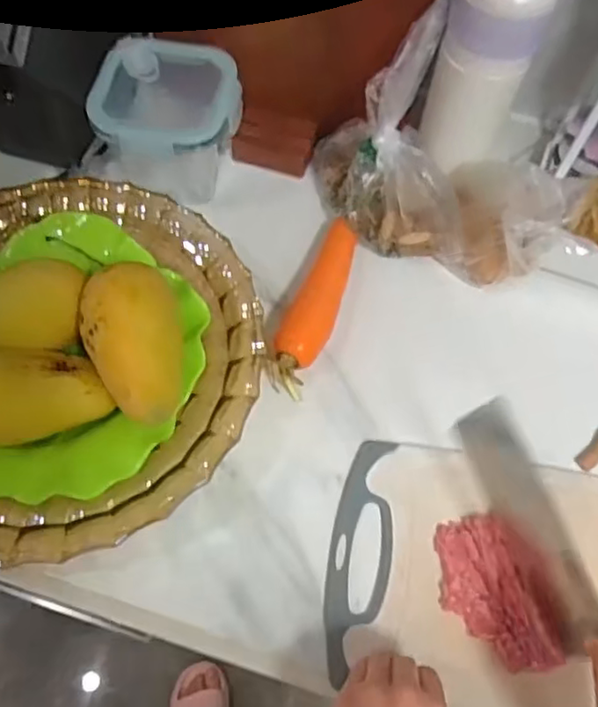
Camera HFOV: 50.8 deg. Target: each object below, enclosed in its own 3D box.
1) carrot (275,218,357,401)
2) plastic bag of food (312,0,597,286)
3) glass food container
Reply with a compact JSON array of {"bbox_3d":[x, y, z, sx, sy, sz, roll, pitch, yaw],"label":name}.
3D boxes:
[{"bbox_3d":[0.019,-0.051,0.609,0.045,0.043,0.186,19,64,7],"label":"carrot"},{"bbox_3d":[0.134,-0.169,0.590,0.269,0.184,0.115,37,68,16],"label":"plastic bag of food"},{"bbox_3d":[-0.128,-0.228,0.648,0.135,0.114,0.131,4,63,0],"label":"glass food container"}]

